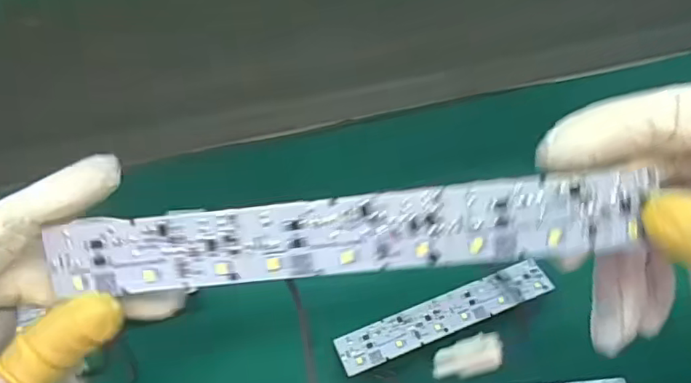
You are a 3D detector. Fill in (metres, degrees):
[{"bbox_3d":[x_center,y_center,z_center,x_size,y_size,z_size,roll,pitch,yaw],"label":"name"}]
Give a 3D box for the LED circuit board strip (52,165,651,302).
[{"bbox_3d":[-0.002,0.014,0.181,0.181,0.004,0.024,-5,100,3],"label":"LED circuit board strip"}]

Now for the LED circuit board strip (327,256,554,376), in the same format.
[{"bbox_3d":[0.057,0.070,0.329,0.128,0.004,0.025,-20,43,-10],"label":"LED circuit board strip"}]

